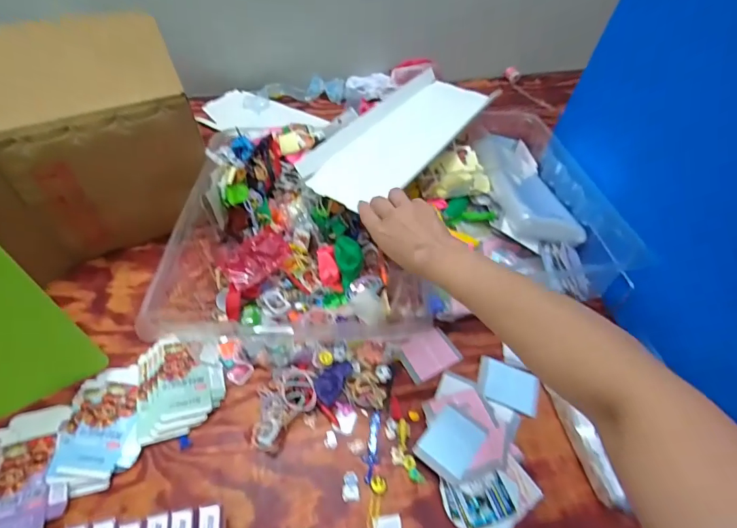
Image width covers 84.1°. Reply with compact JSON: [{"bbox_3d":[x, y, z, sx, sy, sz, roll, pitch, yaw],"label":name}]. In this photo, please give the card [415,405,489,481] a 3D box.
[{"bbox_3d":[0.109,0.231,0.535,0.066,0.010,0.083,31,56,22],"label":"card"}]

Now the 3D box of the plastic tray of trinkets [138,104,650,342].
[{"bbox_3d":[0.036,-0.096,0.709,0.733,0.128,0.432,-8,54,-9],"label":"plastic tray of trinkets"}]

